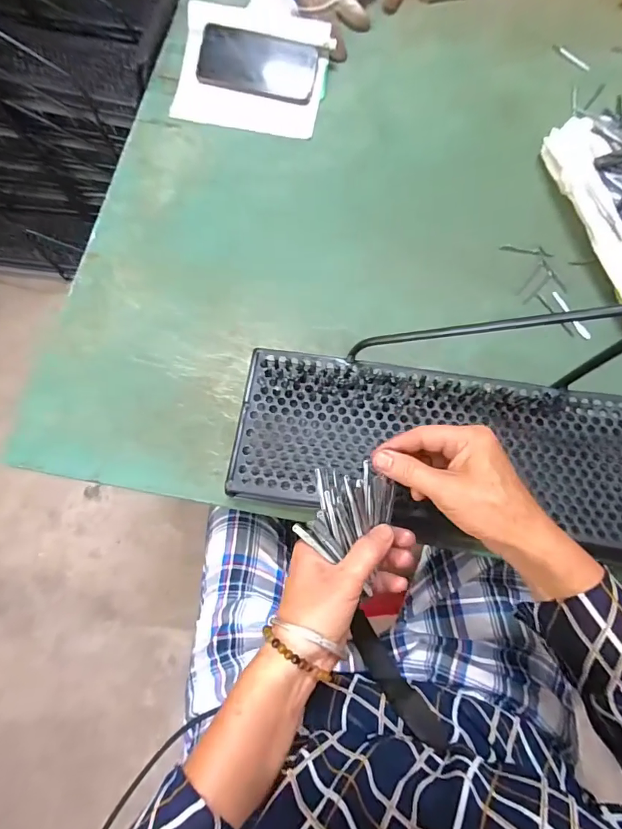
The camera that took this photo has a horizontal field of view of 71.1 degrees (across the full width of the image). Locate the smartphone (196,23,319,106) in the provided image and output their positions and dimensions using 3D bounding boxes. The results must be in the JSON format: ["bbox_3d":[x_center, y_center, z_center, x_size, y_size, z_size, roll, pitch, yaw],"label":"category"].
[{"bbox_3d":[-0.074,-0.489,0.607,0.162,0.006,0.082,13,90,0],"label":"smartphone"}]

